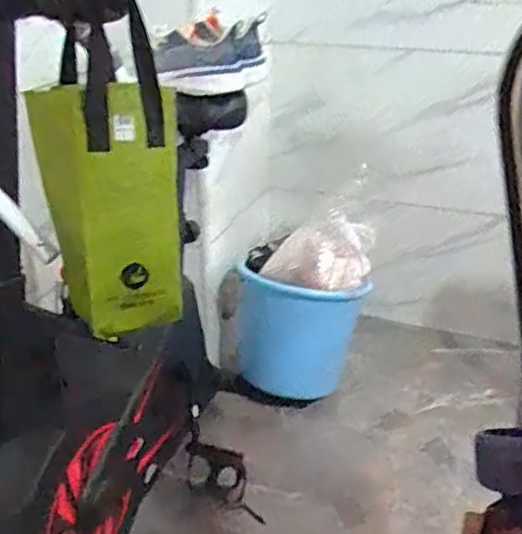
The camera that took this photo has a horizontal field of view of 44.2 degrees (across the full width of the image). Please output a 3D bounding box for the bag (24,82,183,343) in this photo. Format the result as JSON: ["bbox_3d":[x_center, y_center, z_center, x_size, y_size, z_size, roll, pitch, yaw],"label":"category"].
[{"bbox_3d":[-0.181,-0.074,0.782,0.143,0.281,0.155,-10,29,-17],"label":"bag"}]

